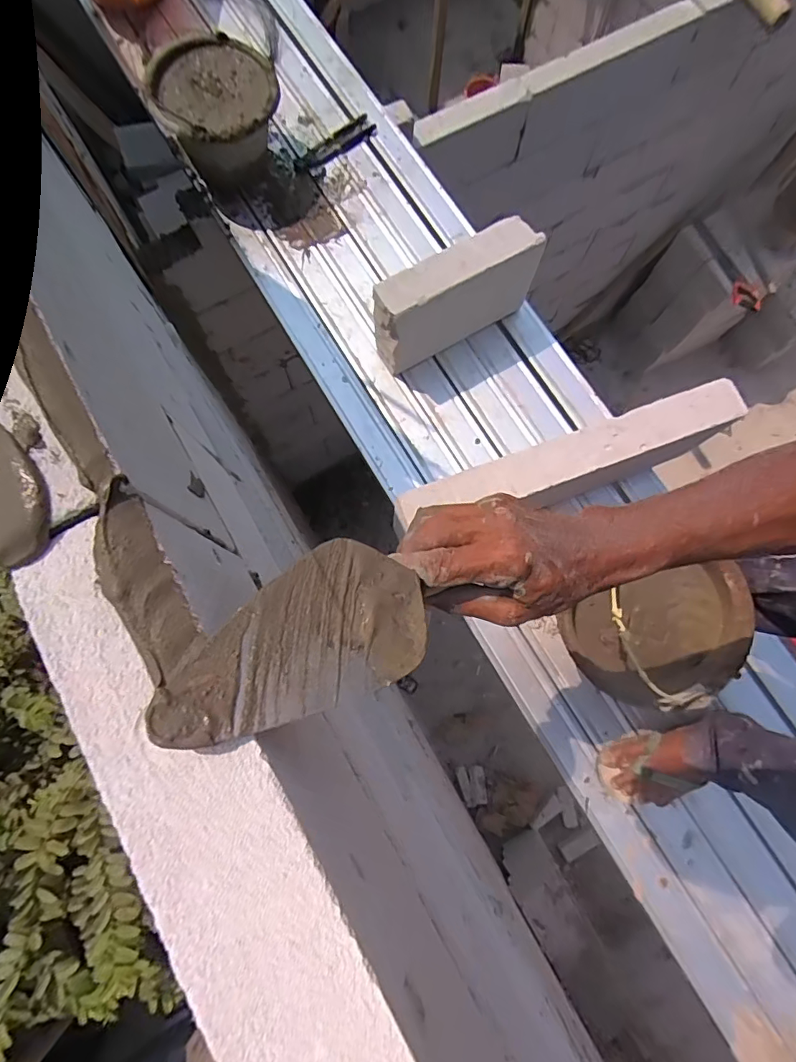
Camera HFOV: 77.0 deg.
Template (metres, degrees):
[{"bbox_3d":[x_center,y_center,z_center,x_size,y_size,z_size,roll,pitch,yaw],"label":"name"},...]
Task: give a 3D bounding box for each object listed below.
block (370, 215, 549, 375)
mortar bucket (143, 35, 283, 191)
[{"bbox_3d":[0.111,-0.448,0.969,0.326,0.205,0.084,-31,81,-7],"label":"block"},{"bbox_3d":[-0.375,-0.888,1.087,0.242,0.177,0.300,-11,79,-1],"label":"mortar bucket"}]

